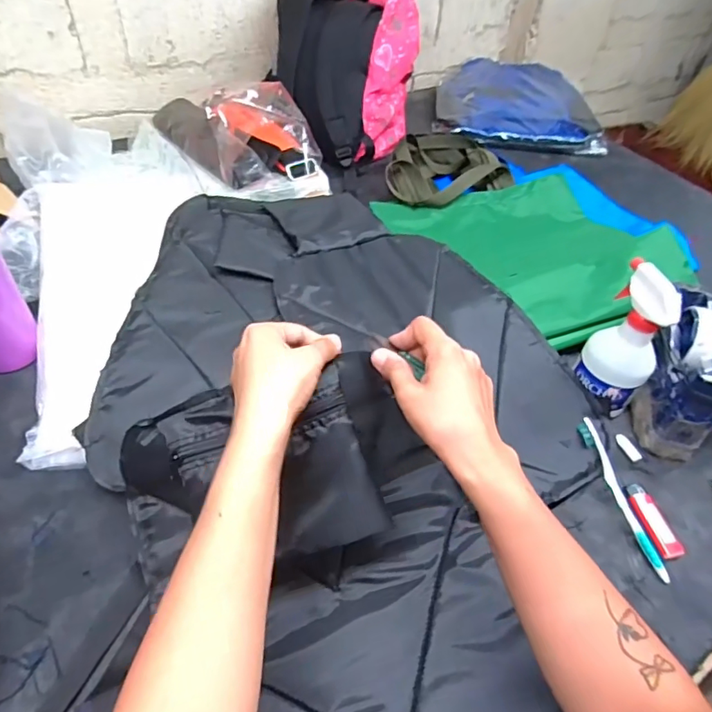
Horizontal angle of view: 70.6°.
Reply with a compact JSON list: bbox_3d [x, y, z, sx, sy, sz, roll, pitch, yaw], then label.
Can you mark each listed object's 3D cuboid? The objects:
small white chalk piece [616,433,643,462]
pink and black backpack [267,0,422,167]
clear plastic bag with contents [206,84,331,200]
[{"bbox_3d":[0.327,0.109,0.605,0.012,0.006,0.038,-11,50,-16],"label":"small white chalk piece"},{"bbox_3d":[-0.017,-0.589,0.987,0.262,0.243,0.345,5,47,-1],"label":"pink and black backpack"},{"bbox_3d":[-0.145,-0.346,0.824,0.194,0.162,0.122,-22,54,-24],"label":"clear plastic bag with contents"}]

